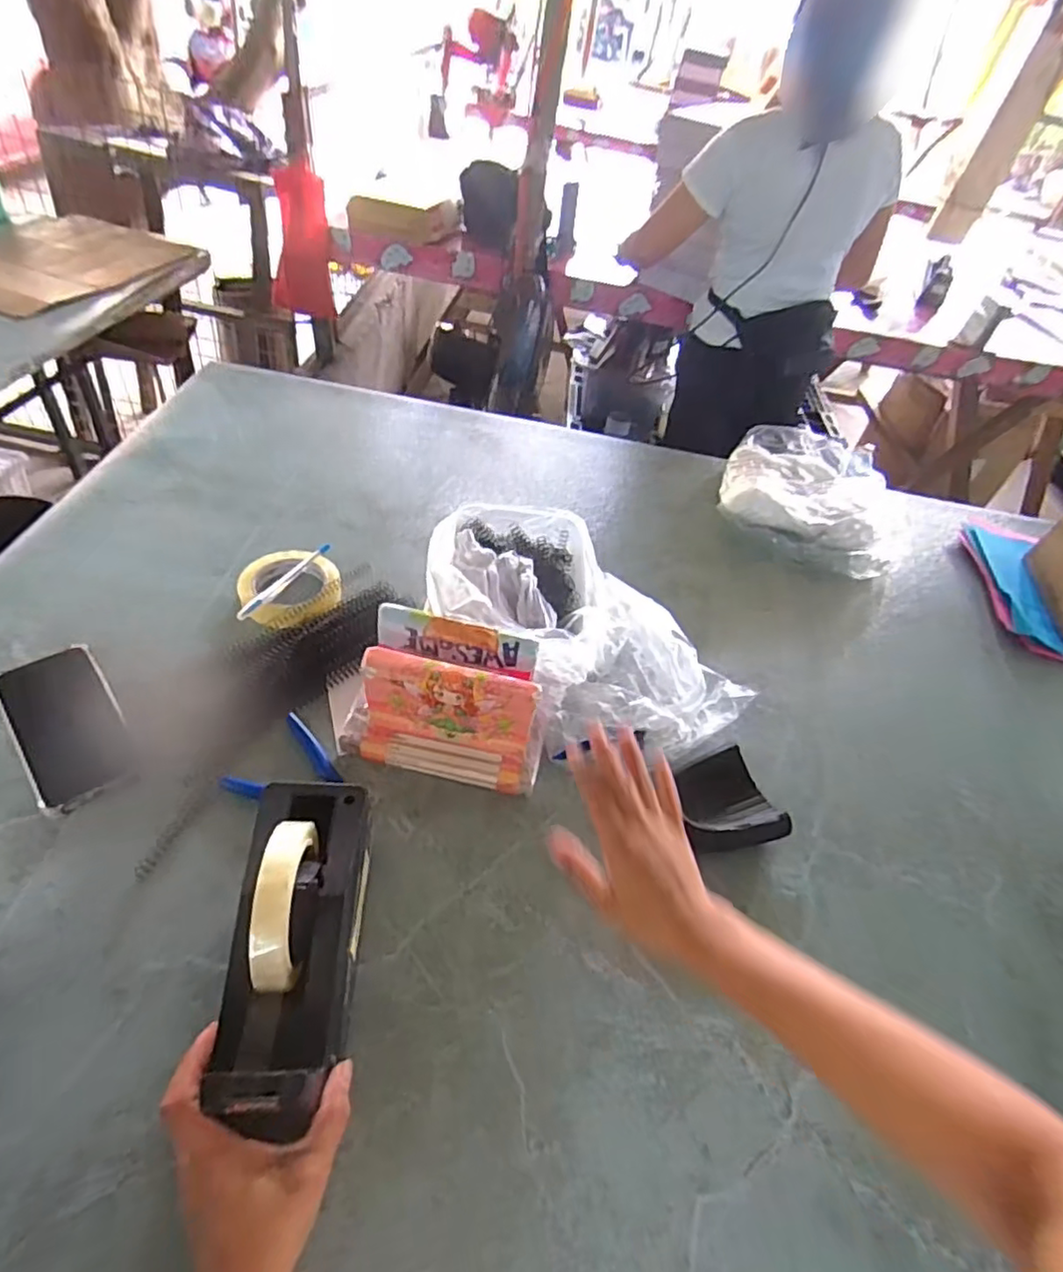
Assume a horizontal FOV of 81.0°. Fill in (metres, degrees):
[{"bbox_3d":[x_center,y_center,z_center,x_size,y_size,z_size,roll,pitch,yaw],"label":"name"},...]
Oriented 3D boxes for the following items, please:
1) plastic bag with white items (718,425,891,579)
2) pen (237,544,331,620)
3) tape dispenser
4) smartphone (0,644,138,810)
[{"bbox_3d":[0.429,-0.222,0.969,0.261,0.065,0.289,20,47,6],"label":"plastic bag with white items"},{"bbox_3d":[-0.276,-0.063,0.701,0.012,0.013,0.141,26,48,11],"label":"pen"},{"bbox_3d":[-0.155,0.194,0.406,0.073,0.107,0.202,2,55,-5],"label":"tape dispenser"},{"bbox_3d":[-0.417,0.075,0.557,0.080,0.007,0.160,-30,63,-28],"label":"smartphone"}]

